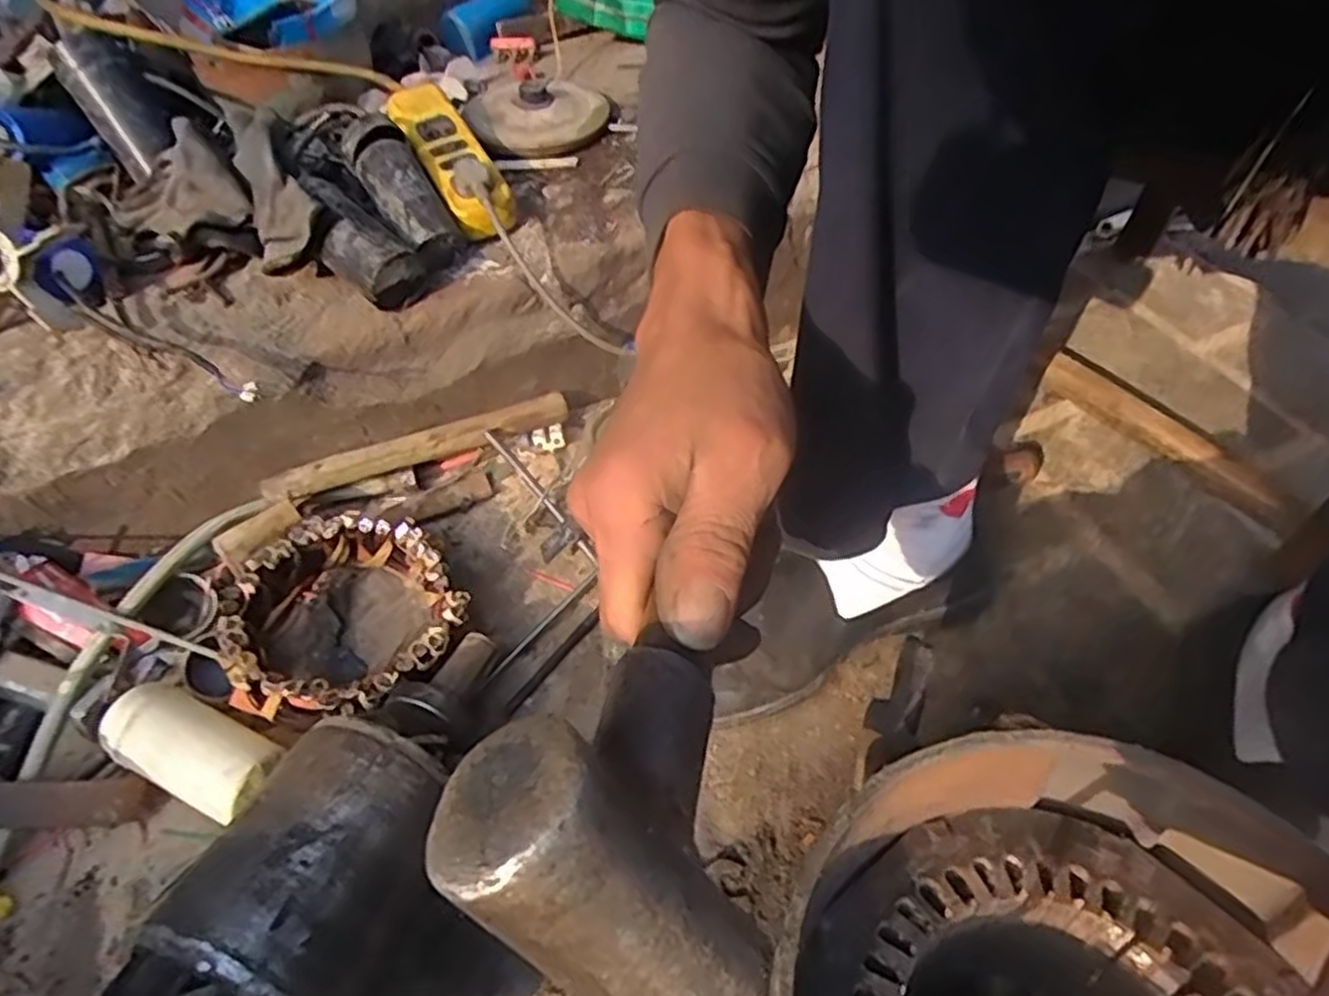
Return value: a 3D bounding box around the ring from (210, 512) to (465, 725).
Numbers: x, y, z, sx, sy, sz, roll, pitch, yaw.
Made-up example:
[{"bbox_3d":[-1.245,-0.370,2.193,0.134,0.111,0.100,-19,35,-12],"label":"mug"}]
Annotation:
[{"bbox_3d":[-0.239,0.086,0.564,0.157,0.072,0.183,-32,56,-21],"label":"ring"}]

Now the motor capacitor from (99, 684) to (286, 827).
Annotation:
[{"bbox_3d":[-0.310,0.171,0.507,0.118,0.054,0.053,18,55,20],"label":"motor capacitor"}]

